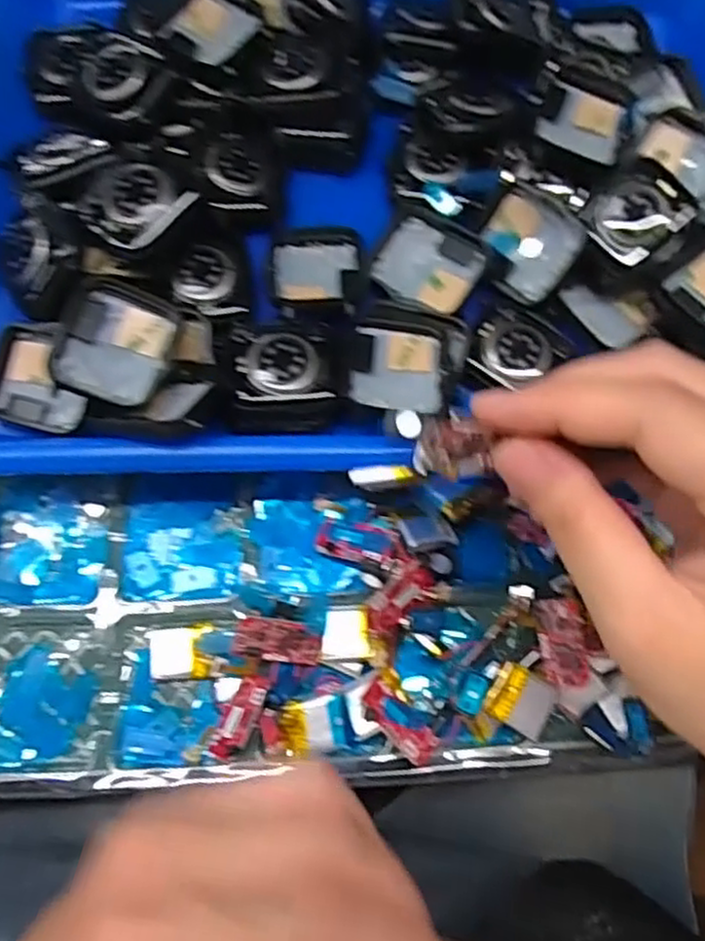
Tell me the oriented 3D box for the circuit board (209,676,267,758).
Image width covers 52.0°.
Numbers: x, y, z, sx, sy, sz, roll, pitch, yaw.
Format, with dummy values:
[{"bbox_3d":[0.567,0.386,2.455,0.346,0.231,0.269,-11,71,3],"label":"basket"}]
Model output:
[{"bbox_3d":[-0.037,0.082,0.240,0.011,0.004,0.026,23,73,6],"label":"circuit board"}]

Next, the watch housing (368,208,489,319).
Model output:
[{"bbox_3d":[0.028,-0.079,0.280,0.040,0.011,0.038,33,74,9],"label":"watch housing"}]

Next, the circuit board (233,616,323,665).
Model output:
[{"bbox_3d":[-0.024,0.058,0.244,0.029,0.007,0.013,17,71,-16],"label":"circuit board"}]

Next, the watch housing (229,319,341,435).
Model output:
[{"bbox_3d":[-0.025,-0.034,0.257,0.038,0.012,0.039,2,72,-1],"label":"watch housing"}]

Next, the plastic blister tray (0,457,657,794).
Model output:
[{"bbox_3d":[-0.024,0.049,0.247,0.229,0.030,0.103,-1,72,-2],"label":"plastic blister tray"}]

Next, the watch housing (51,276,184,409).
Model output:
[{"bbox_3d":[-0.080,-0.044,0.248,0.037,0.011,0.042,20,70,-10],"label":"watch housing"}]

